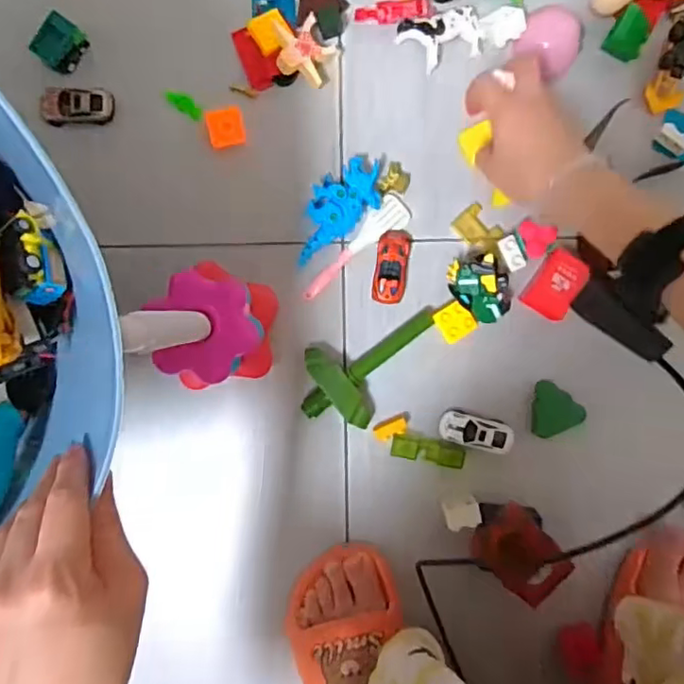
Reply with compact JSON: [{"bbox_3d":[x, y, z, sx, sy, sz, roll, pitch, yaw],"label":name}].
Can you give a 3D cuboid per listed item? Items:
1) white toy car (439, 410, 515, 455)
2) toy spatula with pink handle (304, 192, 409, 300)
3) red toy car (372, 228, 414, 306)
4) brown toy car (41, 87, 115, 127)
[{"bbox_3d":[0.129,0.085,0.558,0.069,0.022,0.030,13,94,2],"label":"white toy car"},{"bbox_3d":[0.016,-0.086,0.558,0.031,0.005,0.127,42,94,0],"label":"toy spatula with pink handle"},{"bbox_3d":[0.048,-0.072,0.555,0.031,0.015,0.070,7,93,3],"label":"red toy car"},{"bbox_3d":[-0.250,-0.223,0.554,0.063,0.021,0.035,0,93,3],"label":"brown toy car"}]

